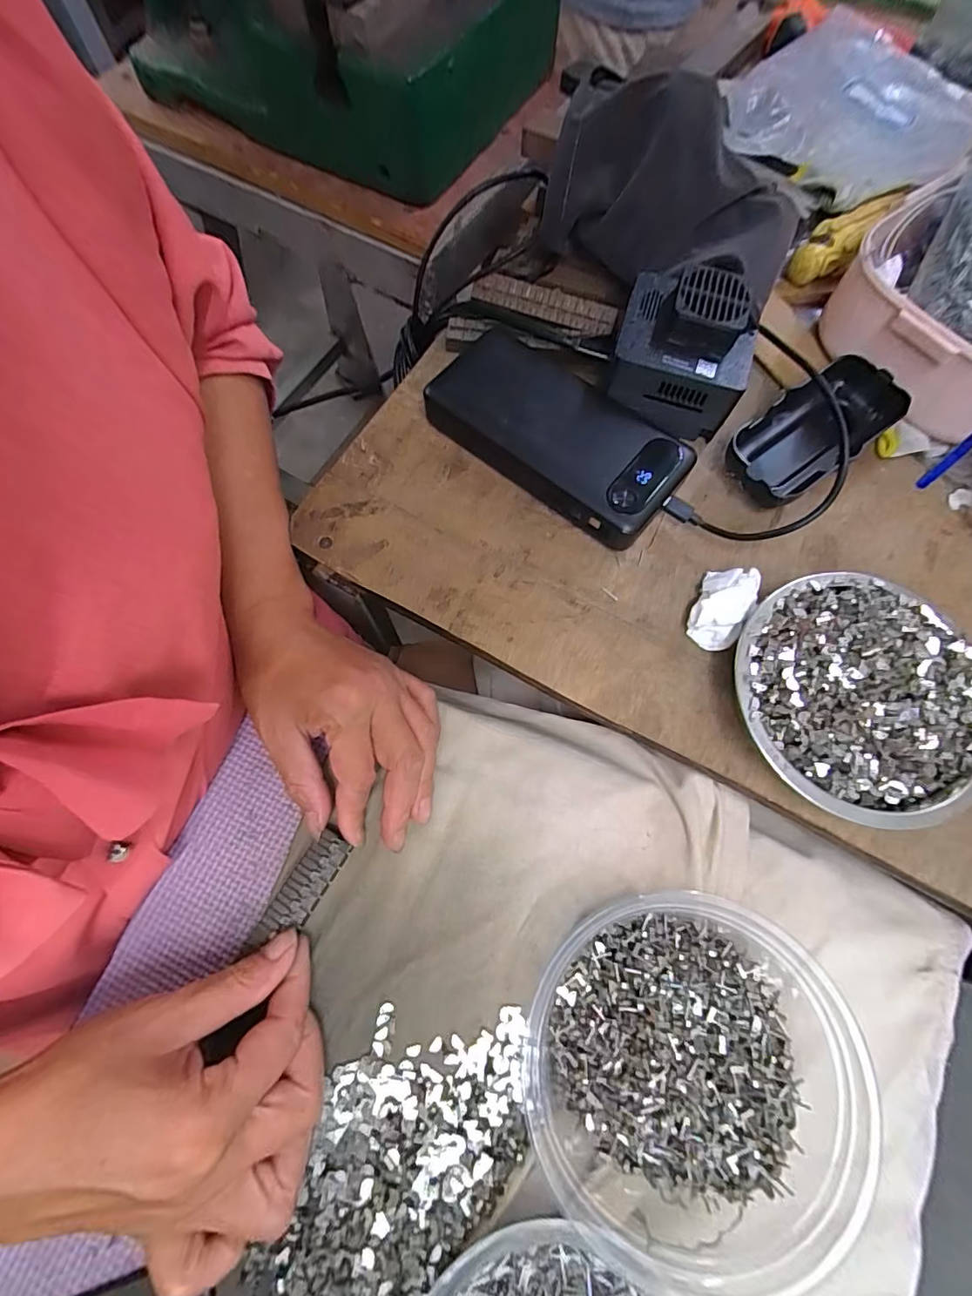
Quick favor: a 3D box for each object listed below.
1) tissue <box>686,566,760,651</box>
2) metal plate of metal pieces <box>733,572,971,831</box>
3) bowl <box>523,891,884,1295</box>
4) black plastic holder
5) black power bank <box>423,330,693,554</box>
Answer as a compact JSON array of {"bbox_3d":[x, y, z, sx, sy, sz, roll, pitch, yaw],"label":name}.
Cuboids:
[{"bbox_3d":[0.126,-0.022,0.270,0.026,0.021,0.042,27,74,8],"label":"tissue"},{"bbox_3d":[0.183,0.024,0.251,0.116,0.031,0.117,0,72,0],"label":"metal plate of metal pieces"},{"bbox_3d":[0.090,0.186,0.217,0.141,0.053,0.140,0,72,0],"label":"bowl"},{"bbox_3d":[0.194,-0.127,0.299,0.101,0.024,0.051,-37,76,-11],"label":"black plastic holder"},{"bbox_3d":[0.041,-0.128,0.298,0.152,0.026,0.070,39,76,11],"label":"black power bank"}]

